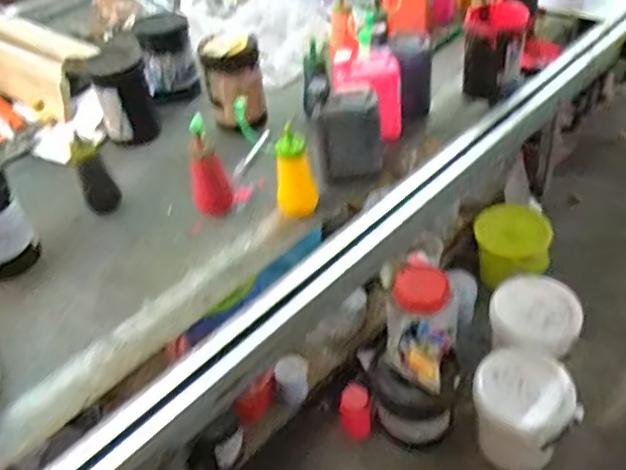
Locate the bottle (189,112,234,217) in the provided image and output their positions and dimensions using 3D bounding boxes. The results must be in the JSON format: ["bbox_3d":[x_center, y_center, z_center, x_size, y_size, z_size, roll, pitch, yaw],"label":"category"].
[{"bbox_3d":[-0.169,-0.104,0.994,0.058,0.162,0.067,-14,42,-7],"label":"bottle"}]

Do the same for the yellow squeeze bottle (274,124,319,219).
[{"bbox_3d":[-0.027,-0.092,0.957,0.059,0.134,0.065,-7,42,1],"label":"yellow squeeze bottle"}]

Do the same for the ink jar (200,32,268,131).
[{"bbox_3d":[-0.143,-0.286,1.166,0.101,0.185,0.083,-10,42,-3],"label":"ink jar"}]

